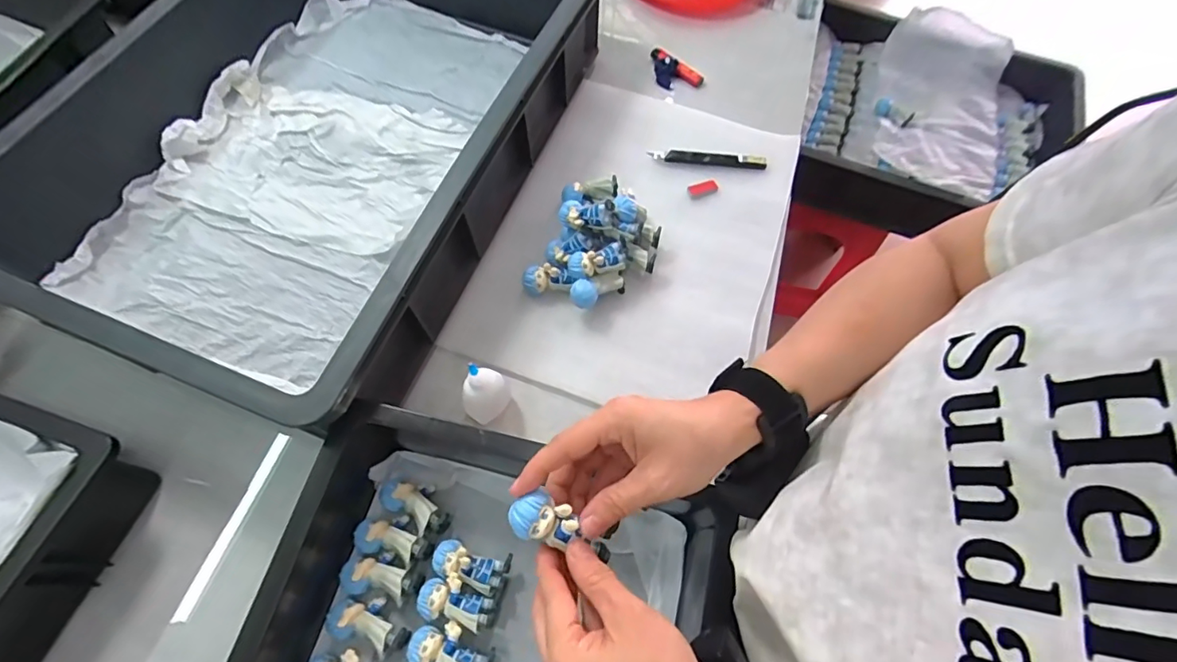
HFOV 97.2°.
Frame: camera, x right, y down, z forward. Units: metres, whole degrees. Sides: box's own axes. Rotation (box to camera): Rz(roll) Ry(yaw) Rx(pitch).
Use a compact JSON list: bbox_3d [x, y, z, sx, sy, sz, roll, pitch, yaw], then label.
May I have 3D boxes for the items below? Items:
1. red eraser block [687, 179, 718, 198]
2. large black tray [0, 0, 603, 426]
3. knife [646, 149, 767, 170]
[{"bbox_3d":[0.134,-0.168,0.611,0.037,0.008,0.016,-16,68,-10],"label":"red eraser block"},{"bbox_3d":[-0.278,-0.219,0.550,0.402,0.120,0.570,21,67,6],"label":"large black tray"},{"bbox_3d":[0.143,-0.208,0.626,0.138,0.009,0.016,6,66,0],"label":"knife"}]

